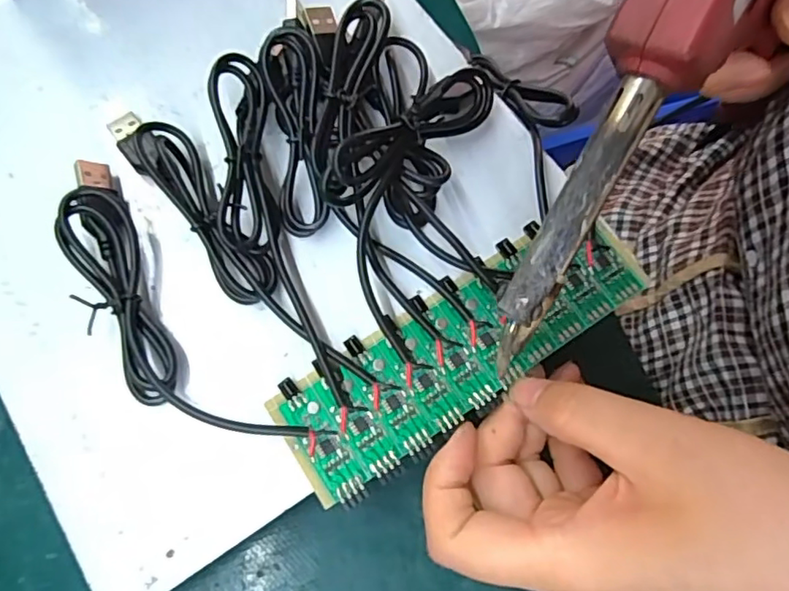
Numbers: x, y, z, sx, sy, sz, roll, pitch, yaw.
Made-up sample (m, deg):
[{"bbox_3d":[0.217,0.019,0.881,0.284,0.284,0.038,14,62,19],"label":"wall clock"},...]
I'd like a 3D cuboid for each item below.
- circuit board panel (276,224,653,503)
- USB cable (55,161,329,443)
[{"bbox_3d":[0.025,0.016,0.208,0.141,0.006,0.045,-30,74,-9],"label":"circuit board panel"},{"bbox_3d":[-0.084,0.008,0.204,0.039,0.019,0.133,-38,76,-11],"label":"USB cable"}]

